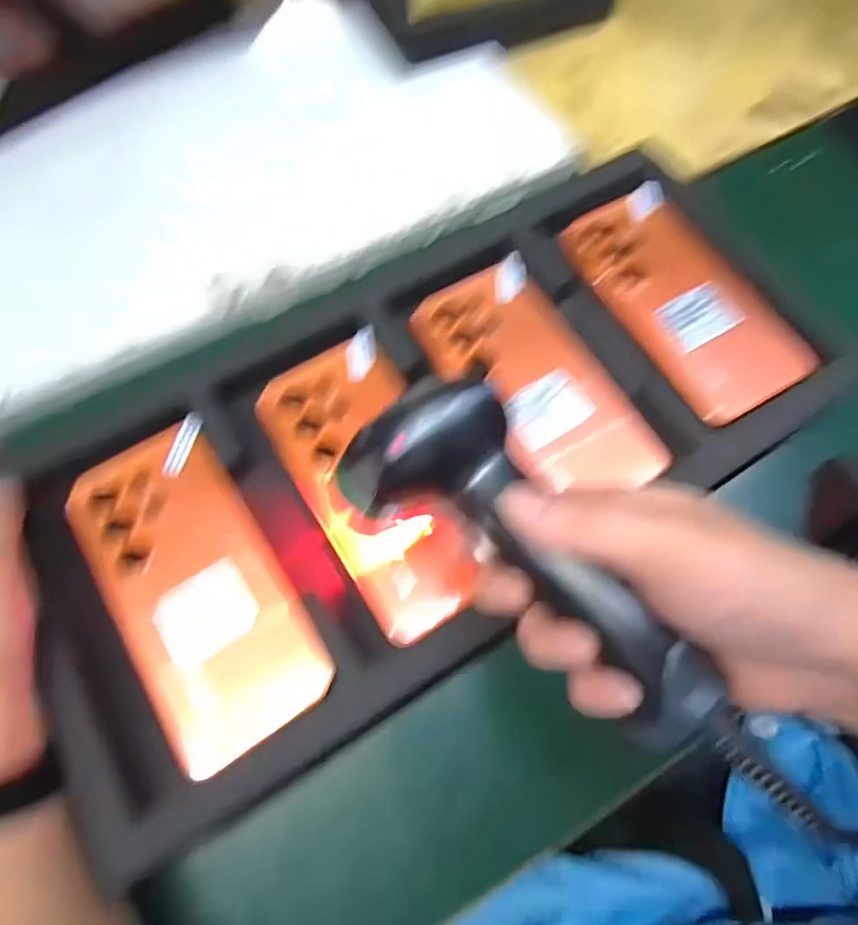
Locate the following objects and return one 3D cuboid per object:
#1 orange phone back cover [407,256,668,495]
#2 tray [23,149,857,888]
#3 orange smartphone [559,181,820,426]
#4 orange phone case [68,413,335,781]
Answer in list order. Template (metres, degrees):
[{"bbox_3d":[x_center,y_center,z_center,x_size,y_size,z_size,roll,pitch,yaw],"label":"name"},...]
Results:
[{"bbox_3d":[0.061,-0.049,0.348,0.084,0.011,0.163,-28,72,-11],"label":"orange phone back cover"},{"bbox_3d":[0.009,-0.024,0.339,0.482,0.030,0.221,-34,73,-13],"label":"tray"},{"bbox_3d":[0.165,-0.110,0.374,0.081,0.012,0.173,-29,72,-11],"label":"orange smartphone"},{"bbox_3d":[-0.124,0.061,0.298,0.083,0.017,0.173,-31,72,-12],"label":"orange phone case"}]

